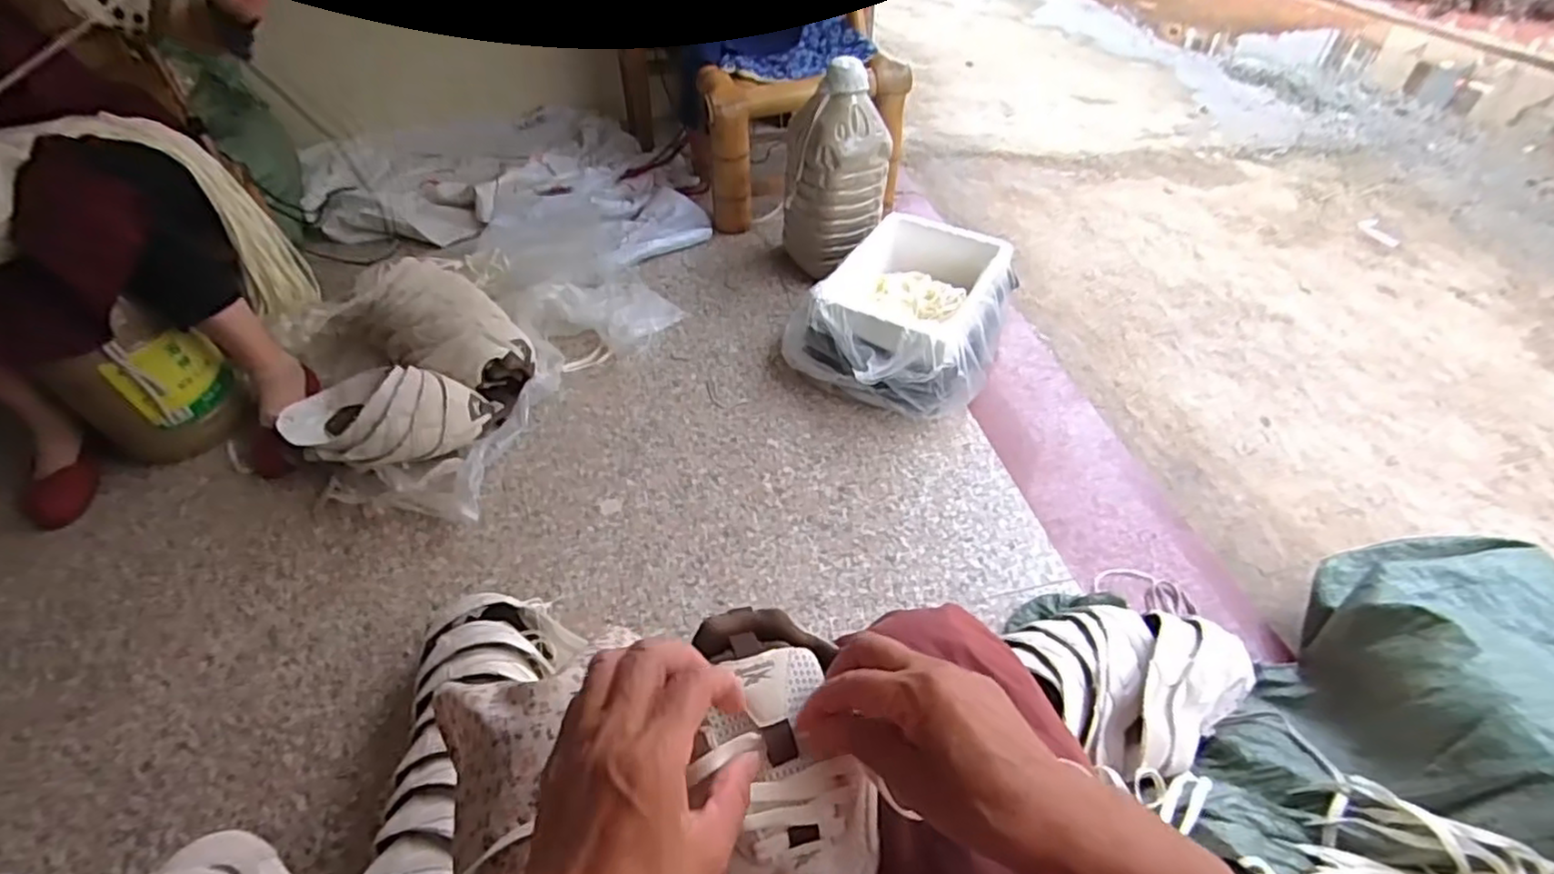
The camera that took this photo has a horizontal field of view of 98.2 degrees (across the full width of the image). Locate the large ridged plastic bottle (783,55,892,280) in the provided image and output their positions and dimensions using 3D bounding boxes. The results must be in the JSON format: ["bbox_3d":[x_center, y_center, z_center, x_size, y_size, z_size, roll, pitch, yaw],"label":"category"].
[{"bbox_3d":[0.116,-0.522,1.337,0.202,0.353,0.159,2,46,3],"label":"large ridged plastic bottle"}]

